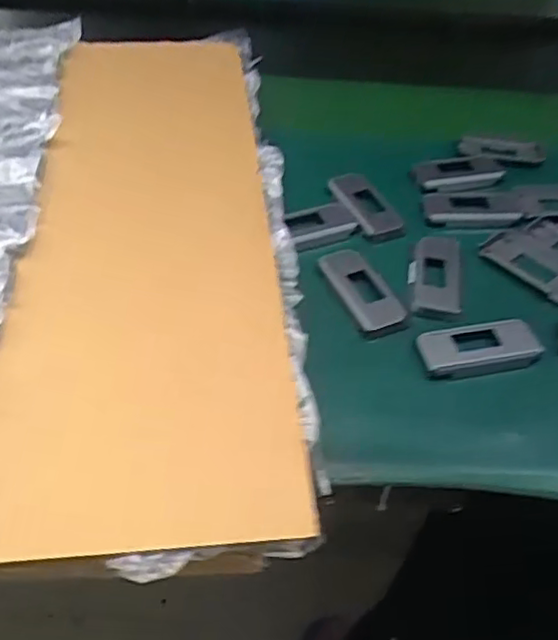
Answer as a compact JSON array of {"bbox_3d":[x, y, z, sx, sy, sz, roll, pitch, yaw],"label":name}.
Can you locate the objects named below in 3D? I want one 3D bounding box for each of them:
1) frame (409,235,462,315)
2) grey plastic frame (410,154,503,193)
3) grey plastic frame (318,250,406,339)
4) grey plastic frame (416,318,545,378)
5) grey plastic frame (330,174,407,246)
[{"bbox_3d":[0.110,-0.033,0.464,0.035,0.008,0.085,9,43,7],"label":"frame"},{"bbox_3d":[0.147,-0.121,0.543,0.080,0.007,0.037,-13,45,-16],"label":"grey plastic frame"},{"bbox_3d":[0.056,-0.020,0.448,0.031,0.013,0.079,-15,45,-19],"label":"grey plastic frame"},{"bbox_3d":[0.125,0.017,0.415,0.074,0.012,0.033,-6,43,-9],"label":"grey plastic frame"},{"bbox_3d":[0.067,-0.089,0.513,0.036,0.015,0.077,-17,46,-21],"label":"grey plastic frame"}]

